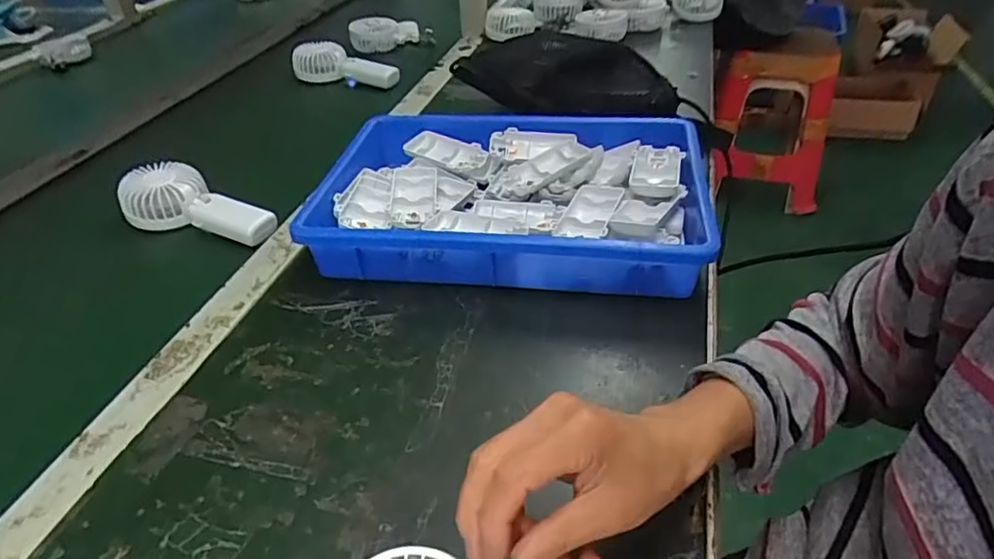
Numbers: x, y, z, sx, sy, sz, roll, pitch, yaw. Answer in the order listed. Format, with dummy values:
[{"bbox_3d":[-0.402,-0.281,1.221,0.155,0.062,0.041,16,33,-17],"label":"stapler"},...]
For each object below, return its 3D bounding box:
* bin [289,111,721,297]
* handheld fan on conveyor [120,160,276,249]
[{"bbox_3d":[0.010,-0.086,0.591,0.368,0.067,0.249,5,40,8],"label":"bin"},{"bbox_3d":[-0.328,-0.081,0.662,0.175,0.047,0.075,18,43,8],"label":"handheld fan on conveyor"}]

